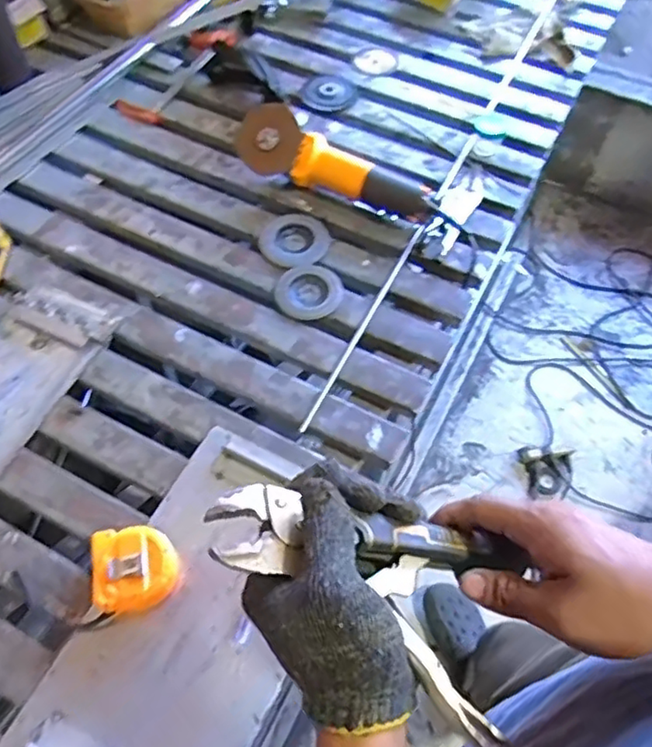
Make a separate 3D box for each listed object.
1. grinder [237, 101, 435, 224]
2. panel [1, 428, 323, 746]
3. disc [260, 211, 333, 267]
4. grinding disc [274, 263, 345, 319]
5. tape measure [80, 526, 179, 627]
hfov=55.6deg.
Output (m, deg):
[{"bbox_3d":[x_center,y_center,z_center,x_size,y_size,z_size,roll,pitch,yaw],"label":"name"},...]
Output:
[{"bbox_3d":[0.014,-0.293,0.885,0.289,0.098,0.081,16,60,8],"label":"grinder"},{"bbox_3d":[-0.124,0.242,0.614,0.199,0.015,0.385,26,62,11],"label":"panel"},{"bbox_3d":[-0.043,-0.185,0.860,0.096,0.017,0.090,1,60,-2],"label":"disc"},{"bbox_3d":[-0.022,-0.111,0.822,0.089,0.013,0.079,-6,61,-6],"label":"grinding disc"},{"bbox_3d":[-0.191,0.198,0.619,0.084,0.045,0.081,-5,61,-6],"label":"tape measure"}]

